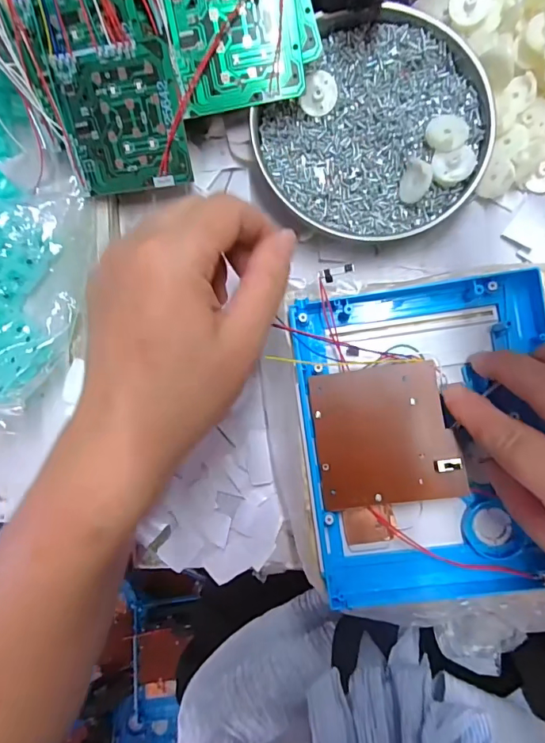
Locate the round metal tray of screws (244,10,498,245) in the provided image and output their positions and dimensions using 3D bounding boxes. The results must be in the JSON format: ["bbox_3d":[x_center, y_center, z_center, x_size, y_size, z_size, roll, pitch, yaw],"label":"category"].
[{"bbox_3d":[0.060,-0.146,0.266,0.130,0.021,0.130,0,90,7],"label":"round metal tray of screws"}]

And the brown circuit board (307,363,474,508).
[{"bbox_3d":[0.059,0.034,0.237,0.071,0.009,0.072,-9,89,6],"label":"brown circuit board"}]

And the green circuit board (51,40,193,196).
[{"bbox_3d":[-0.085,-0.143,0.257,0.070,0.004,0.070,-3,118,9],"label":"green circuit board"}]

